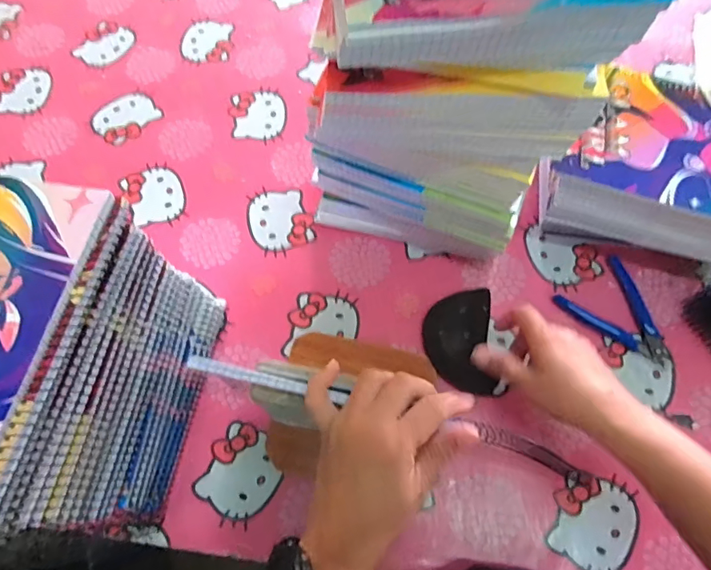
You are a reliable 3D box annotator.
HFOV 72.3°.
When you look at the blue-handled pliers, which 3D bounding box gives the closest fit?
[{"bbox_3d":[0.281,0.031,0.507,0.080,0.012,0.114,-38,71,-13],"label":"blue-handled pliers"}]

